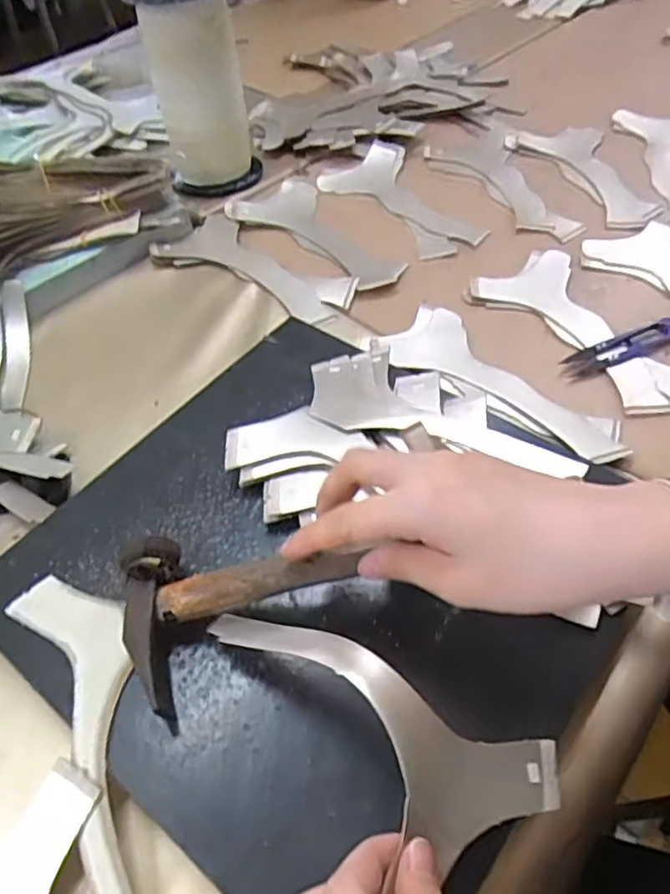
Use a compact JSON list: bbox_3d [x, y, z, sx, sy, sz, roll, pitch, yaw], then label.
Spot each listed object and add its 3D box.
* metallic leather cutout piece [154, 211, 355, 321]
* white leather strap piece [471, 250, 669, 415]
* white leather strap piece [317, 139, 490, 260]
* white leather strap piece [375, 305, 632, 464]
[{"bbox_3d":[-0.068,-0.163,0.580,0.187,0.017,0.080,27,57,25],"label":"metallic leather cutout piece"},{"bbox_3d":[0.202,-0.097,0.514,0.095,0.006,0.186,-29,55,-19],"label":"white leather strap piece"},{"bbox_3d":[0.070,-0.249,0.645,0.097,0.017,0.187,-29,54,-19],"label":"white leather strap piece"},{"bbox_3d":[0.128,-0.058,0.478,0.183,0.019,0.087,25,56,23],"label":"white leather strap piece"}]

